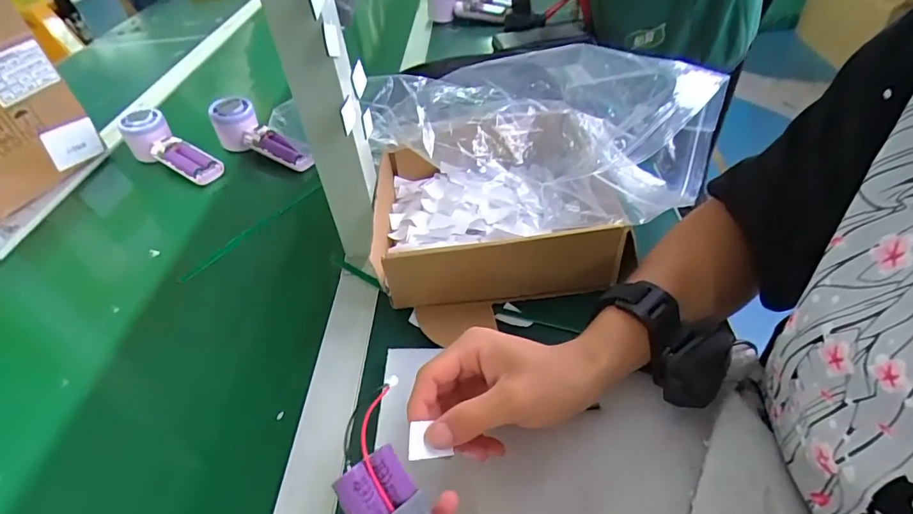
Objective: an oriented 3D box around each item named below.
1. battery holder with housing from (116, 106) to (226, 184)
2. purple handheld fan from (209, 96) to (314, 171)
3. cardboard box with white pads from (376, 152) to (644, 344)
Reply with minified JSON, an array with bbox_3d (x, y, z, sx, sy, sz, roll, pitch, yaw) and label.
[{"bbox_3d":[-0.374,-0.138,0.633,0.151,0.049,0.046,30,51,11],"label":"battery holder with housing"},{"bbox_3d":[-0.260,-0.155,0.618,0.054,0.053,0.171,-37,53,-28],"label":"purple handheld fan"},{"bbox_3d":[0.032,-0.044,0.461,0.214,0.073,0.185,-7,42,-1],"label":"cardboard box with white pads"}]

